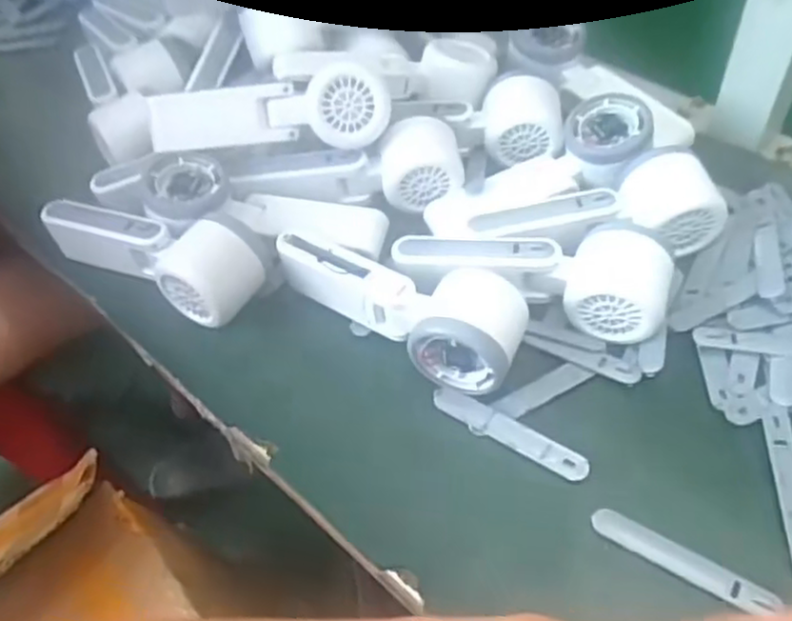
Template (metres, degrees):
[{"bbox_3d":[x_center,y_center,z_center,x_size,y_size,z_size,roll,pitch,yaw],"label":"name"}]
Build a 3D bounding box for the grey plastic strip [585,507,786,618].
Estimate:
[{"bbox_3d":[0.144,0.127,0.375,0.090,0.006,0.015,26,58,23],"label":"grey plastic strip"}]

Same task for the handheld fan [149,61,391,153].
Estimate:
[{"bbox_3d":[-0.086,-0.142,0.520,0.163,0.053,0.042,0,14,6],"label":"handheld fan"}]

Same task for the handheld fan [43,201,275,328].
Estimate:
[{"bbox_3d":[-0.161,-0.038,0.493,0.157,0.052,0.061,19,56,18],"label":"handheld fan"}]

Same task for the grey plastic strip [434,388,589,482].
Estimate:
[{"bbox_3d":[0.064,0.068,0.418,0.094,0.004,0.016,26,58,23],"label":"grey plastic strip"}]

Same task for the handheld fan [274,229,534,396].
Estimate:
[{"bbox_3d":[0.000,-0.006,0.449,0.160,0.045,0.060,22,57,21],"label":"handheld fan"}]

